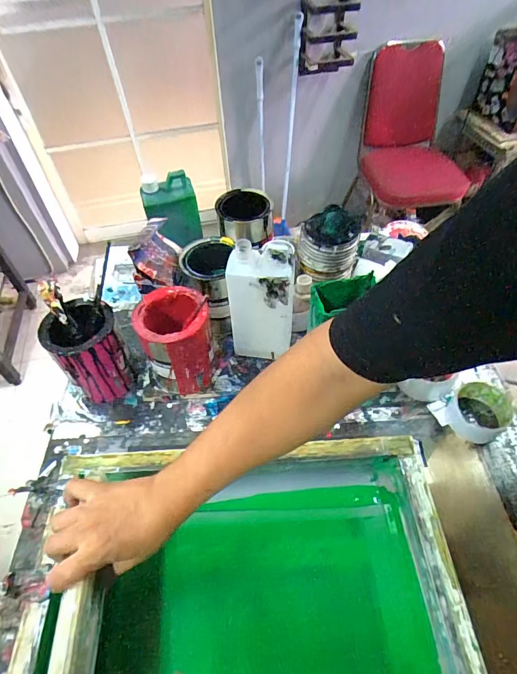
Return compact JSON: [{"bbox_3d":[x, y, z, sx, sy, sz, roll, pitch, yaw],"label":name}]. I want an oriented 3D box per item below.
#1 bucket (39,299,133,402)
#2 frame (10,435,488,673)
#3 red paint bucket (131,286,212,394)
[{"bbox_3d":[-0.267,0.030,0.643,0.102,0.158,0.102,-1,51,2],"label":"bucket"},{"bbox_3d":[-0.016,0.322,0.462,0.499,0.045,0.397,-4,49,1],"label":"frame"},{"bbox_3d":[-0.127,0.015,0.635,0.106,0.176,0.105,-1,51,2],"label":"red paint bucket"}]

